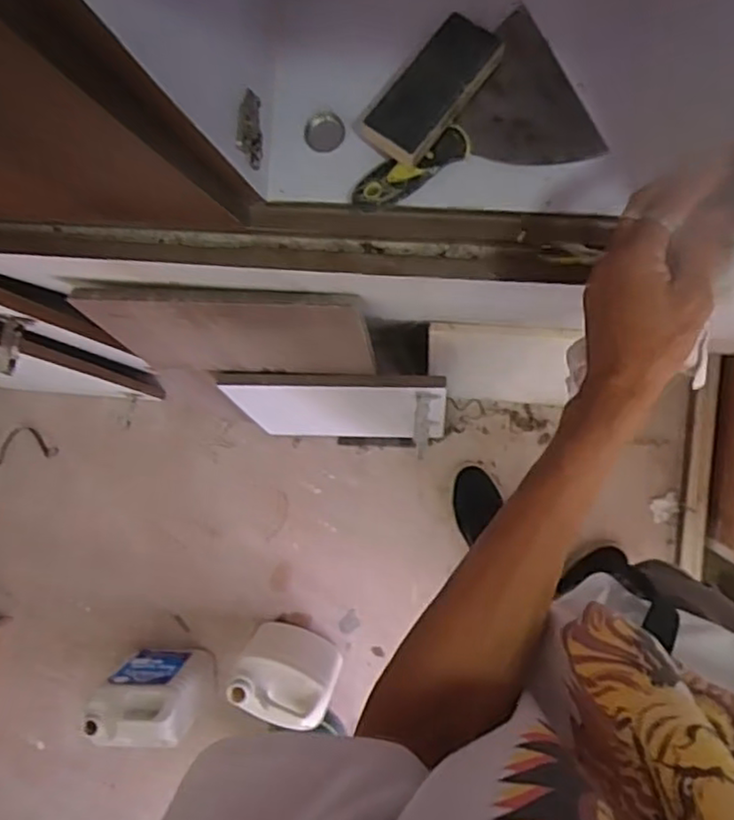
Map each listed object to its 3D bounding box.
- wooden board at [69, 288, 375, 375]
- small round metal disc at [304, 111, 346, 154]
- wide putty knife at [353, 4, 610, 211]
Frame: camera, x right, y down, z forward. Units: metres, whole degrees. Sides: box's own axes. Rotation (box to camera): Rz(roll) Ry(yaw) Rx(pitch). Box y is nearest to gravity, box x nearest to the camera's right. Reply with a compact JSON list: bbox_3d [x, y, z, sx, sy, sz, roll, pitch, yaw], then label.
[{"bbox_3d":[-0.168,-0.096,0.905,0.345,0.254,0.019,3,74,7],"label":"wooden board"},{"bbox_3d":[-0.037,-0.243,0.597,0.034,0.005,0.034,-2,110,-5],"label":"small round metal disc"},{"bbox_3d":[0.081,-0.229,0.577,0.199,0.030,0.130,-31,89,6],"label":"wide putty knife"}]

